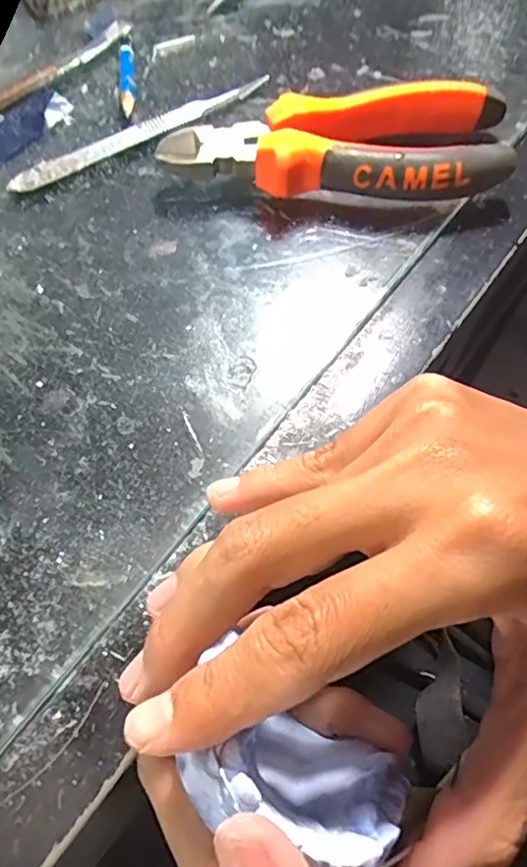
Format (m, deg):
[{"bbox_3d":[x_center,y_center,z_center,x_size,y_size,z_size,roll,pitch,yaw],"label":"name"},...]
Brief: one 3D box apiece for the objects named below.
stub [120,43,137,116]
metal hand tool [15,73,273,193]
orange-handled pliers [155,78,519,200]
[{"bbox_3d":[-0.070,-0.181,0.292,0.007,0.008,0.048,-6,66,-3],"label":"stub"},{"bbox_3d":[-0.058,-0.147,0.279,0.137,0.005,0.010,-30,69,-12],"label":"metal hand tool"},{"bbox_3d":[0.032,-0.129,0.256,0.147,0.027,0.056,4,66,2],"label":"orange-handled pliers"}]

